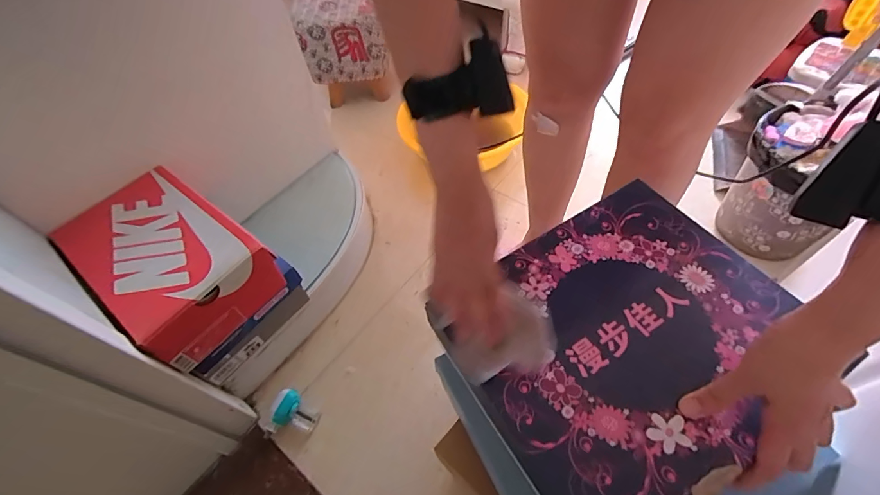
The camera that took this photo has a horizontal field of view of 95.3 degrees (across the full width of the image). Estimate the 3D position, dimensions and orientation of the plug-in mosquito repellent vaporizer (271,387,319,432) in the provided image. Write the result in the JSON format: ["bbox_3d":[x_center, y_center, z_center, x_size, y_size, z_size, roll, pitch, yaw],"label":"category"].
[{"bbox_3d":[-0.282,0.318,0.775,0.086,0.046,0.062,24,60,20],"label":"plug-in mosquito repellent vaporizer"}]

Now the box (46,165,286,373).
[{"bbox_3d":[-0.458,0.026,0.673,0.312,0.112,0.201,28,61,22],"label":"box"}]

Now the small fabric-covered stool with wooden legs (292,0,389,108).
[{"bbox_3d":[-0.303,-0.655,1.308,0.226,0.287,0.264,-9,54,-2],"label":"small fabric-covered stool with wooden legs"}]

